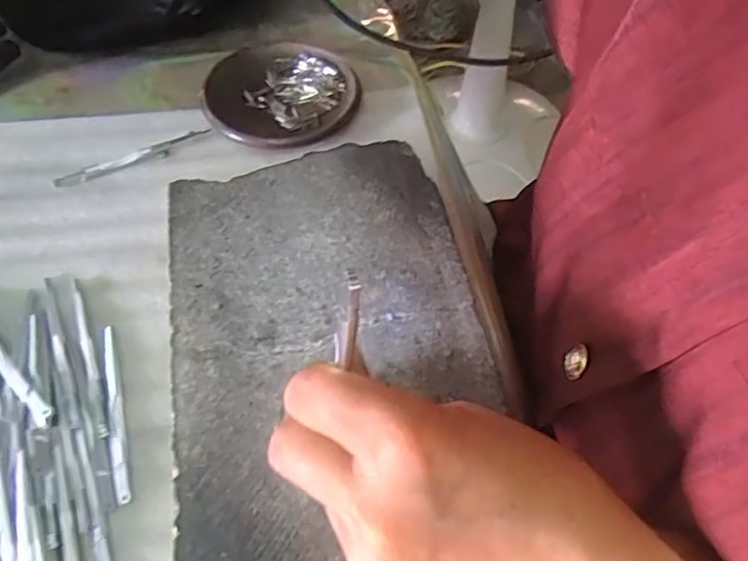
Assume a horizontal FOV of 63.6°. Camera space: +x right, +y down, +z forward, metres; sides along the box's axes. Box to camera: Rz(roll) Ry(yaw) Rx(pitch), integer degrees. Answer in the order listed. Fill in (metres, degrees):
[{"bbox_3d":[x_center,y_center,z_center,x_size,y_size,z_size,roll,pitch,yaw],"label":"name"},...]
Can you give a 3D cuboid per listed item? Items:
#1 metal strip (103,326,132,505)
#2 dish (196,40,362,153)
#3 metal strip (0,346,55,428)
[{"bbox_3d":[-0.138,0.069,0.321,0.008,0.005,0.098,-15,58,-10],"label":"metal strip"},{"bbox_3d":[-0.070,-0.137,0.454,0.109,0.022,0.109,0,56,0],"label":"dish"},{"bbox_3d":[-0.202,0.043,0.328,0.100,0.008,0.009,39,65,23],"label":"metal strip"}]

